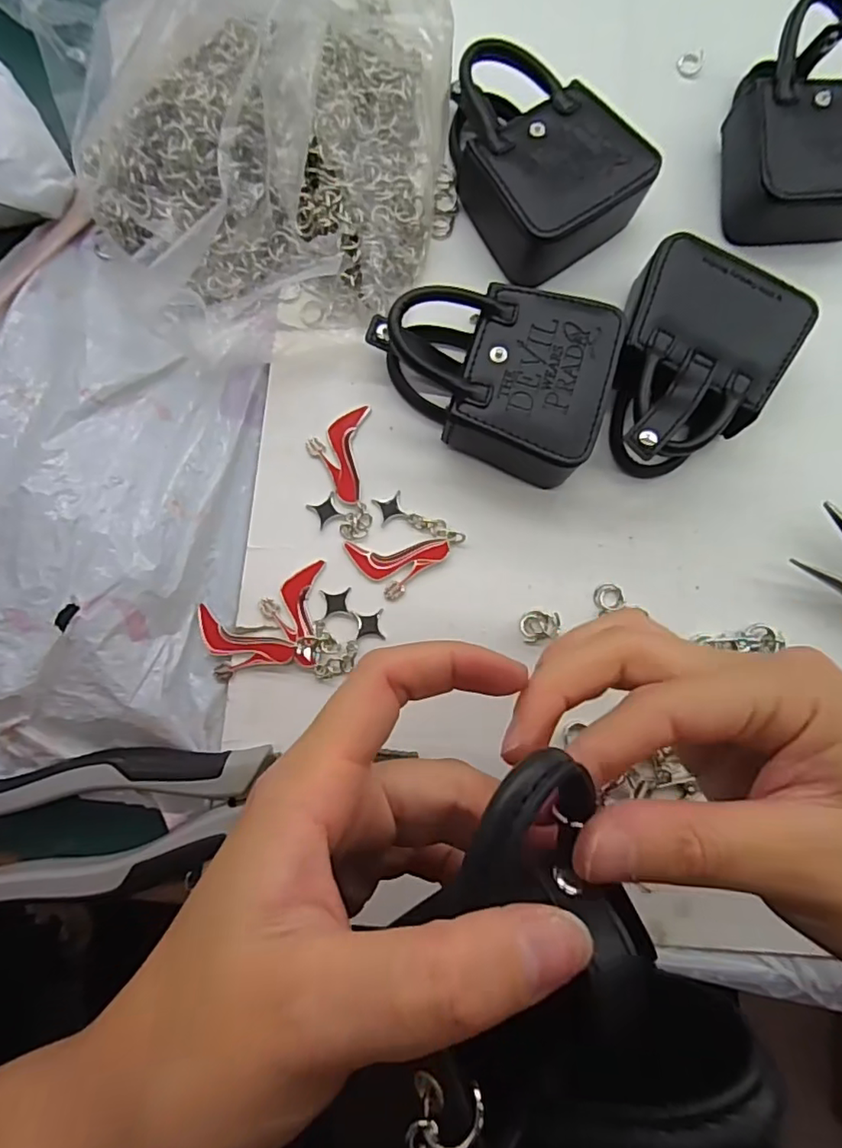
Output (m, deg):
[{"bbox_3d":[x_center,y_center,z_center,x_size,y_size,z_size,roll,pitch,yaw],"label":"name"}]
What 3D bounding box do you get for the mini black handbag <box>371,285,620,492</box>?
[{"bbox_3d":[0.032,-0.086,0.261,0.108,0.037,0.076,12,82,-2],"label":"mini black handbag"}]

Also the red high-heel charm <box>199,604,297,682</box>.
[{"bbox_3d":[-0.080,0.035,0.254,0.046,0.008,0.026,23,82,0],"label":"red high-heel charm"}]

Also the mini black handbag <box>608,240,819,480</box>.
[{"bbox_3d":[0.118,-0.091,0.265,0.073,0.038,0.103,29,82,1],"label":"mini black handbag"}]

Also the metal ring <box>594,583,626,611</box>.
[{"bbox_3d":[0.088,0.010,0.271,0.014,0.004,0.012,-8,83,-4],"label":"metal ring"}]

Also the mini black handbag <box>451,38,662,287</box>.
[{"bbox_3d":[0.058,-0.197,0.274,0.075,0.030,0.097,-26,87,-7],"label":"mini black handbag"}]

